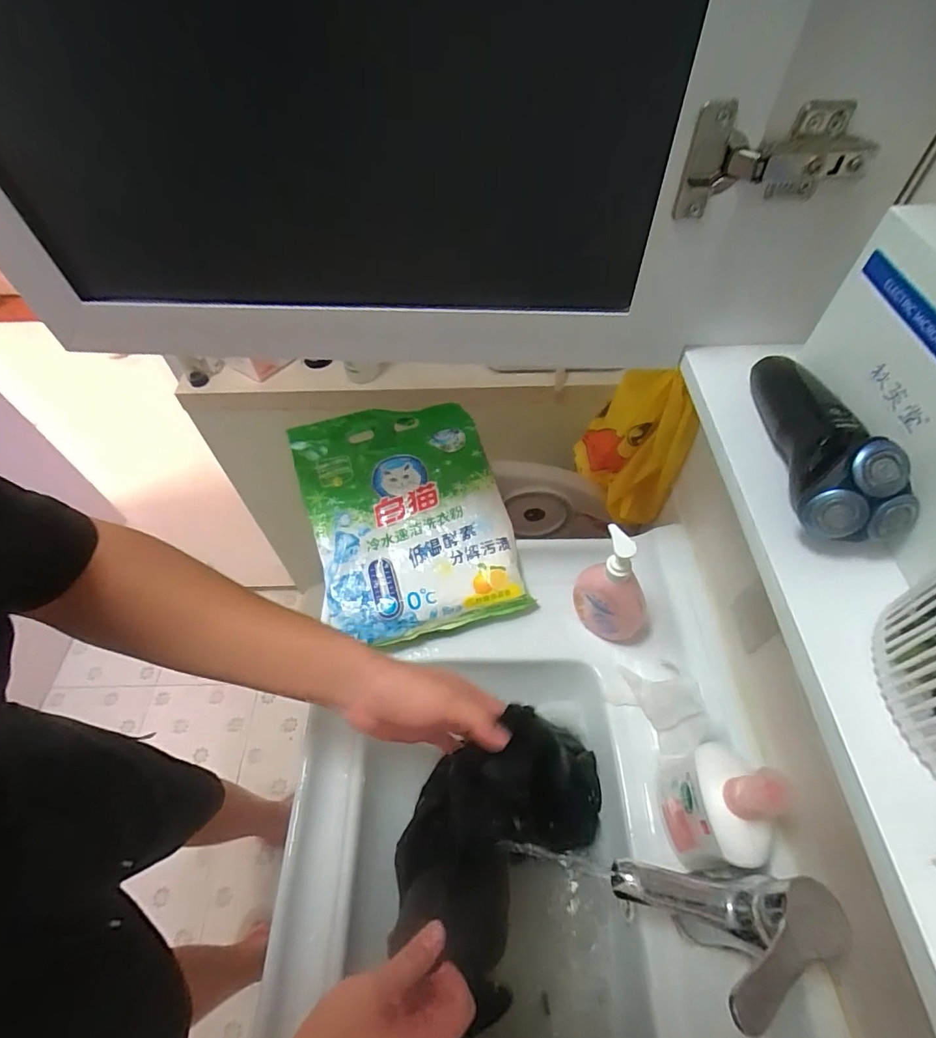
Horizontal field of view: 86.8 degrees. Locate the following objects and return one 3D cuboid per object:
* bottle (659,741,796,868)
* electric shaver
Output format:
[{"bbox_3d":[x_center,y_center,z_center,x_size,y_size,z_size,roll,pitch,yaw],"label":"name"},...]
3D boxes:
[{"bbox_3d":[0.236,0.262,0.454,0.069,0.144,0.091,-7,55,-4],"label":"bottle"},{"bbox_3d":[0.222,-0.061,0.308,0.056,0.048,0.156,5,55,5],"label":"electric shaver"}]

